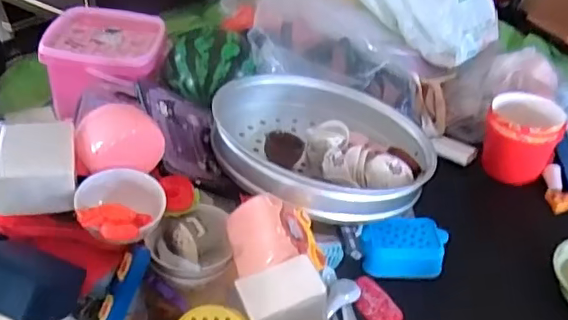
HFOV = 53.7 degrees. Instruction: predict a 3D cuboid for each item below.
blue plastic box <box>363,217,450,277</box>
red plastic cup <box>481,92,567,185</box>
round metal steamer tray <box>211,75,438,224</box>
[{"bbox_3d":[0.180,0.132,0.855,0.131,0.044,0.084,2,36,-5],"label":"blue plastic box"},{"bbox_3d":[0.436,-0.041,1.037,0.129,0.114,0.137,3,36,-2],"label":"red plastic cup"},{"bbox_3d":[0.054,-0.023,0.907,0.339,0.105,0.319,-13,47,-32],"label":"round metal steamer tray"}]

